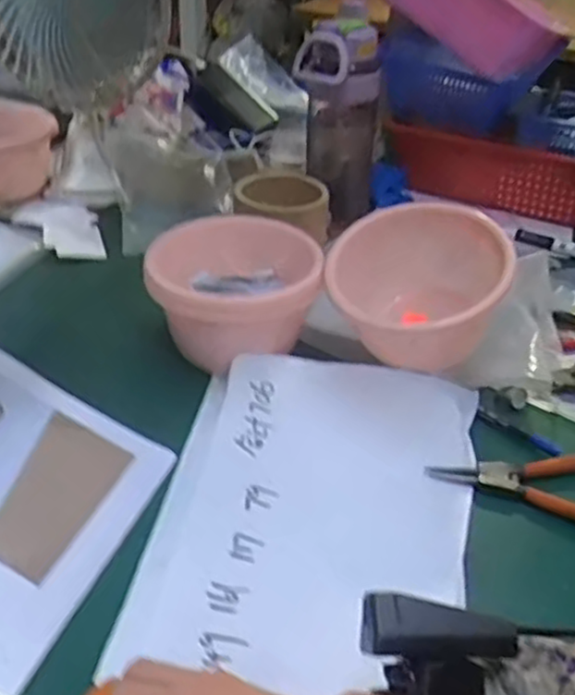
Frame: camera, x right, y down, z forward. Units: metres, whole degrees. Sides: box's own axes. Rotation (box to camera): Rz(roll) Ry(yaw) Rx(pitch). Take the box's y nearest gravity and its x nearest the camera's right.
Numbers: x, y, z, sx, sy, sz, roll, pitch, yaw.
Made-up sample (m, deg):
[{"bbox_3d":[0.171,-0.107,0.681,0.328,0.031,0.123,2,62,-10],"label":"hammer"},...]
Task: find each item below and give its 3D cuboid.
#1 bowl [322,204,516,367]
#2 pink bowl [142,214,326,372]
[{"bbox_3d":[0.106,-0.039,0.618,0.144,0.124,0.129,11,35,12],"label":"bowl"},{"bbox_3d":[-0.046,-0.041,0.648,0.149,0.099,0.124,-3,35,-10],"label":"pink bowl"}]

